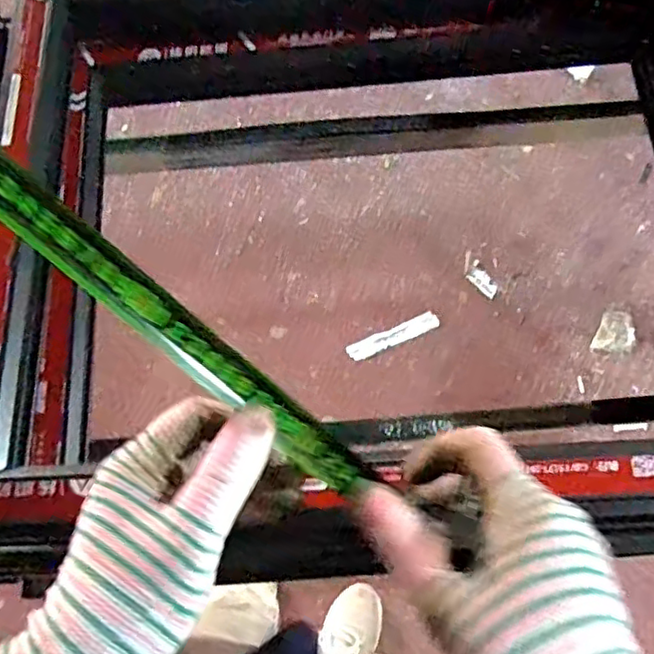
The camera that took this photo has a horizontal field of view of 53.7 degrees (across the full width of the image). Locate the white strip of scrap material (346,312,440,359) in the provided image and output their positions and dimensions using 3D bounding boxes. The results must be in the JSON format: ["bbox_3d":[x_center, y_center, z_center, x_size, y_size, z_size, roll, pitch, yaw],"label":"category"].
[{"bbox_3d":[0.158,0.022,1.539,0.228,0.012,0.042,-22,73,-4],"label":"white strip of scrap material"}]

